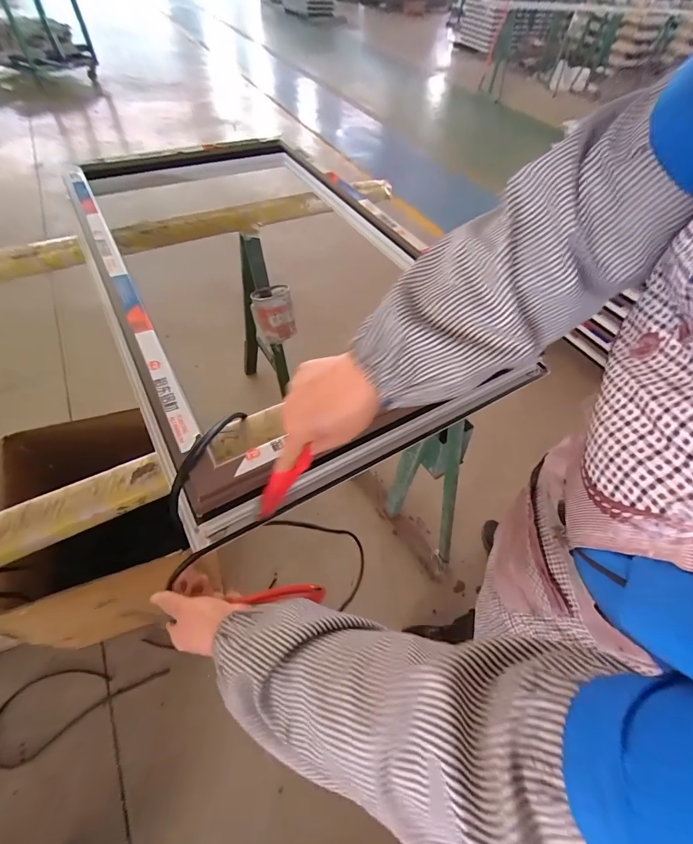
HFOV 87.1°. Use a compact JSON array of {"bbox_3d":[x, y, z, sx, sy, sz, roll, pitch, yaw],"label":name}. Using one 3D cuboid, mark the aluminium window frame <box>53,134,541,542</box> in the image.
[{"bbox_3d":[-0.151,-0.295,0.701,0.551,0.094,0.910,-23,59,-19],"label":"aluminium window frame"}]

